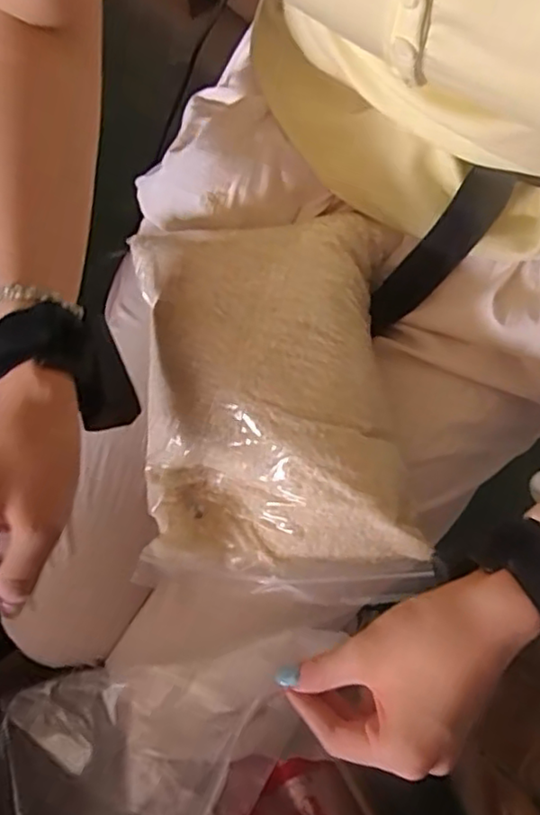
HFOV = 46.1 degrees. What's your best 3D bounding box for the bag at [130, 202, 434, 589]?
[{"bbox_3d":[0.000,-0.006,0.419,0.173,0.077,0.235,-3,75,0],"label":"bag"}]

